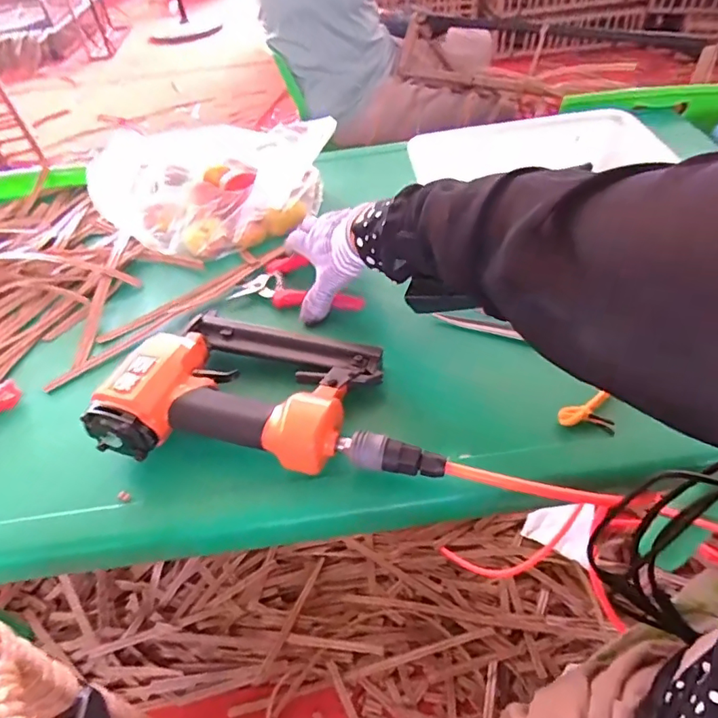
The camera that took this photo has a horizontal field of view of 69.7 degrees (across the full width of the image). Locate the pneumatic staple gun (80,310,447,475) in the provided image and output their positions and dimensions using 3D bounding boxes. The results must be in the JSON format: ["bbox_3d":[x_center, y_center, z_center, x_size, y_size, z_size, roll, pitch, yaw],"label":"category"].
[{"bbox_3d":[-0.066,0.014,0.443,0.276,0.052,0.164,3,47,10],"label":"pneumatic staple gun"}]

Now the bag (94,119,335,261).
[{"bbox_3d":[-0.166,-0.217,0.644,0.241,0.123,0.216,12,49,18],"label":"bag"}]

